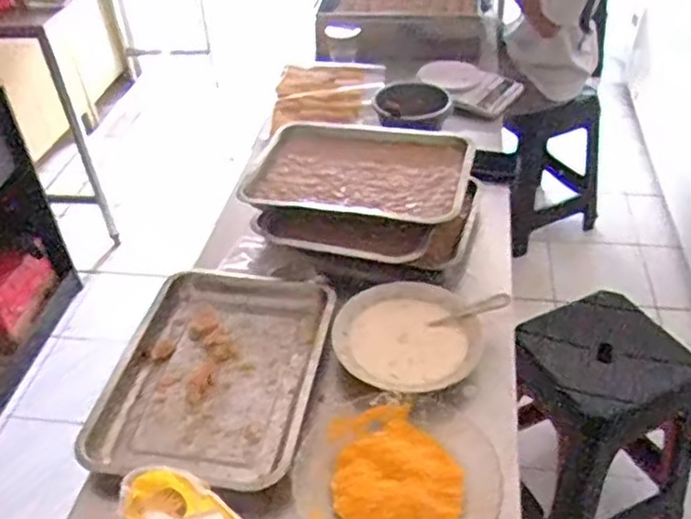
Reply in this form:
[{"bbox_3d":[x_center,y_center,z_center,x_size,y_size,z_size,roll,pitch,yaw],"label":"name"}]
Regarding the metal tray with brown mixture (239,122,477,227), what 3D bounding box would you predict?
[{"bbox_3d":[0.019,-0.137,1.095,0.348,0.040,0.240,10,42,16],"label":"metal tray with brown mixture"}]

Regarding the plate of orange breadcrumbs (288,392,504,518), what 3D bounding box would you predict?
[{"bbox_3d":[0.055,0.236,0.751,0.215,0.022,0.203,-2,40,2],"label":"plate of orange breadcrumbs"}]

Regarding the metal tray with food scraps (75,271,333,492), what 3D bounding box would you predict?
[{"bbox_3d":[-0.166,0.146,0.898,0.258,0.038,0.334,5,41,10],"label":"metal tray with food scraps"}]

